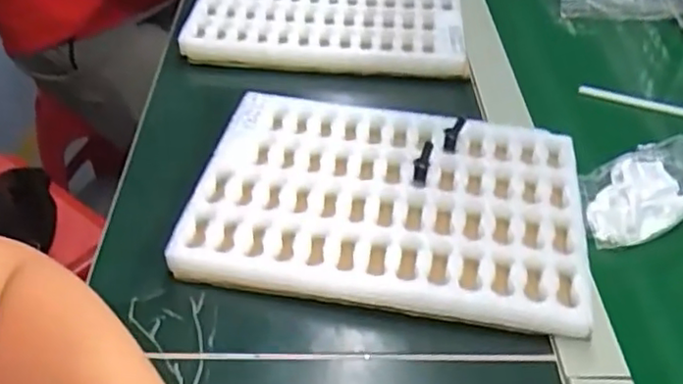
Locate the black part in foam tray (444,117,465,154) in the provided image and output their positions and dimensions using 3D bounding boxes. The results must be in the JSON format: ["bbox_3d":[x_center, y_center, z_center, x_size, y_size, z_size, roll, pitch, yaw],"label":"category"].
[{"bbox_3d":[0.090,-0.047,0.534,0.013,0.031,0.004,11,19,-12],"label":"black part in foam tray"}]

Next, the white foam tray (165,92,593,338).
[{"bbox_3d":[0.035,0.007,0.485,0.269,0.035,0.184,8,44,5],"label":"white foam tray"}]

